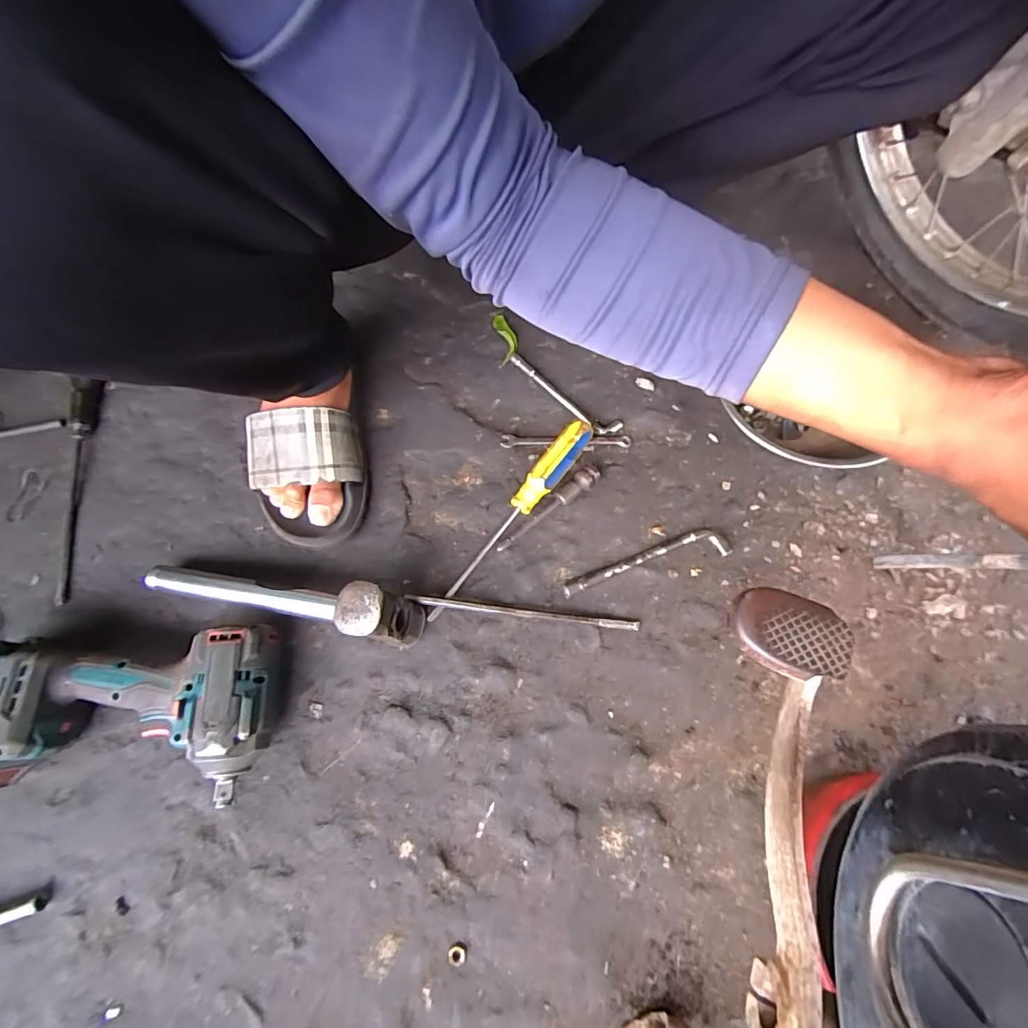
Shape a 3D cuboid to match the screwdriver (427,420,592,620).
[{"bbox_3d":[0.000,0.003,0.480,0.038,0.033,0.249,33,73,13],"label":"screwdriver"}]

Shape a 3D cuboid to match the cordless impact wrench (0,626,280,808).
[{"bbox_3d":[-0.331,0.170,0.395,0.250,0.087,0.133,-4,69,-1],"label":"cordless impact wrench"}]

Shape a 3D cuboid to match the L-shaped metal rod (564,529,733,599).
[{"bbox_3d":[0.132,0.047,0.473,0.173,0.014,0.028,-14,69,-4],"label":"L-shaped metal rod"}]

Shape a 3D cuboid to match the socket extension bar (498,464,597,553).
[{"bbox_3d":[0.037,-0.005,0.491,0.131,0.021,0.018,-39,73,-13],"label":"socket extension bar"}]

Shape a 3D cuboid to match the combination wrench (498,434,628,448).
[{"bbox_3d":[0.059,-0.084,0.535,0.146,0.010,0.016,-2,69,0],"label":"combination wrench"}]

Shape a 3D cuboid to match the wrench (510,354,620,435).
[{"bbox_3d":[0.058,-0.142,0.555,0.155,0.013,0.026,38,74,14],"label":"wrench"}]

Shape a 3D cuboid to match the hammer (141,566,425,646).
[{"bbox_3d":[-0.222,0.079,0.444,0.266,0.098,0.044,6,73,15],"label":"hammer"}]

